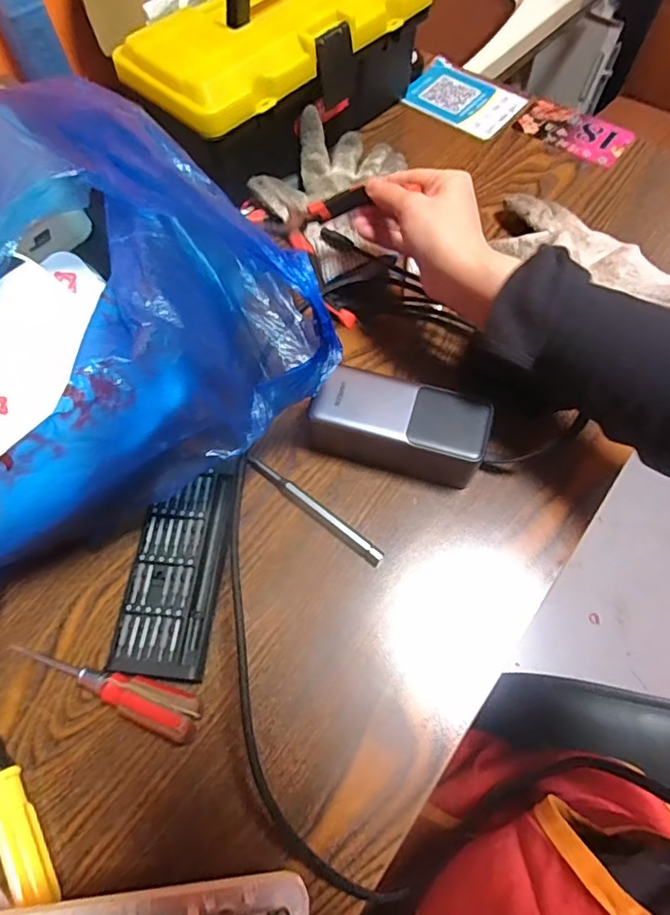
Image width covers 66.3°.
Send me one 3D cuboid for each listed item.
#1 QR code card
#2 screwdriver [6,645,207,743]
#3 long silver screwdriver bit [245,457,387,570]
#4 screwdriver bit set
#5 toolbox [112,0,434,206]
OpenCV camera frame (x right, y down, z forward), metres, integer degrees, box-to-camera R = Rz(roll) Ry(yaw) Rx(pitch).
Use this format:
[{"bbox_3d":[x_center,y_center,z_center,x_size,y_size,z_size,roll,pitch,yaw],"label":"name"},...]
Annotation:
[{"bbox_3d":[0.149,-0.421,0.600,0.128,0.009,0.097,36,71,17],"label":"QR code card"},{"bbox_3d":[-0.145,0.144,0.327,0.129,0.026,0.026,17,66,9],"label":"screwdriver"},{"bbox_3d":[-0.017,0.038,0.384,0.125,0.011,0.011,36,70,17],"label":"long silver screwdriver bit"},{"bbox_3d":[-0.109,0.074,0.365,0.064,0.016,0.151,6,65,4],"label":"screwdriver bit set"},{"bbox_3d":[-0.051,-0.401,0.497,0.133,0.154,0.292,42,72,17],"label":"toolbox"}]

